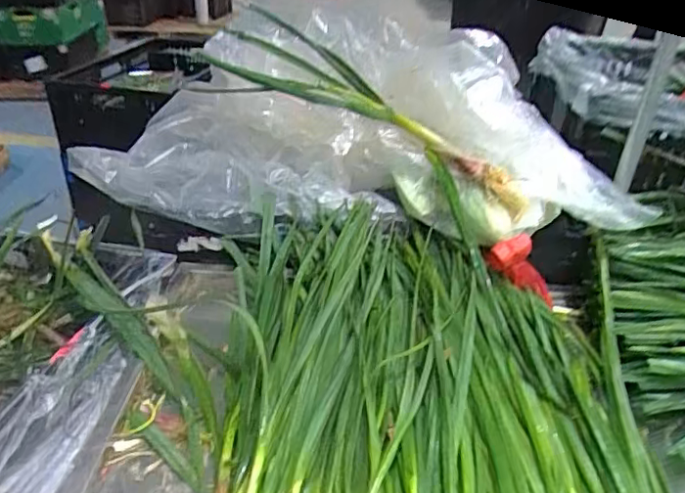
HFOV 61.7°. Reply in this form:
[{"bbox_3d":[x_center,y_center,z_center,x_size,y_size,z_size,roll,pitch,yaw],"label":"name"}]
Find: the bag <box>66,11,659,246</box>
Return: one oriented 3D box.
[{"bbox_3d":[0.008,-0.175,0.800,0.736,0.200,0.364,12,34,15],"label":"bag"}]

